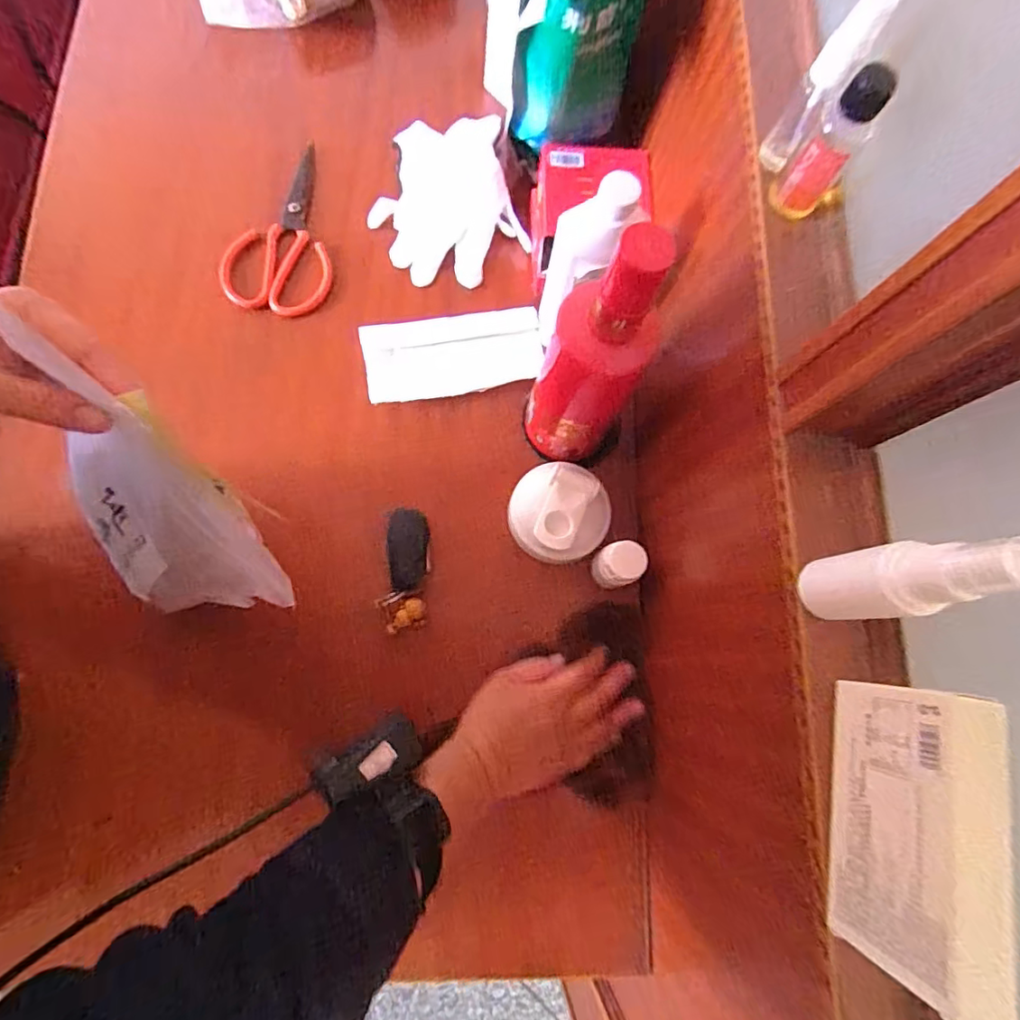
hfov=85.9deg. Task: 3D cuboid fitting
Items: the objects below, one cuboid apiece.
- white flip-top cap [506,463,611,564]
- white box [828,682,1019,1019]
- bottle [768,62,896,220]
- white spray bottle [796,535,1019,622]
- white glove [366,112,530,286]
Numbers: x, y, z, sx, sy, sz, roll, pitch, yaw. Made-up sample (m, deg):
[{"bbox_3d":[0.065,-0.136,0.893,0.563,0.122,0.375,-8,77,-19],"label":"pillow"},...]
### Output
[{"bbox_3d":[0.043,0.001,0.485,0.085,0.055,0.082,1,77,-5],"label":"white flip-top cap"},{"bbox_3d":[0.161,0.127,0.218,0.025,0.068,0.104,11,76,-3],"label":"white box"},{"bbox_3d":[0.171,-0.194,0.292,0.032,0.074,0.030,1,77,-5],"label":"bottle"},{"bbox_3d":[0.156,0.028,0.221,0.026,0.099,0.029,-5,78,-7],"label":"white spray bottle"},{"bbox_3d":[-0.065,-0.312,0.552,0.151,0.050,0.165,-10,78,-8],"label":"white glove"}]

